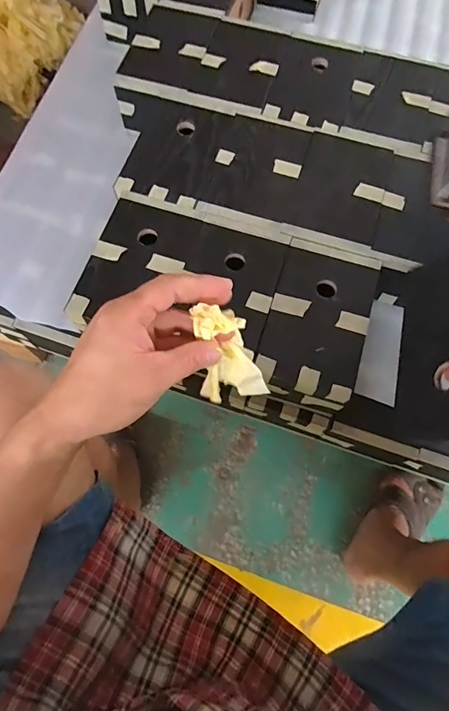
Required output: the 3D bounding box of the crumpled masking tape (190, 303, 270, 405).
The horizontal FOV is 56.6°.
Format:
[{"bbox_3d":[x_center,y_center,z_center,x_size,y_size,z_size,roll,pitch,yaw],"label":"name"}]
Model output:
[{"bbox_3d":[-0.002,-0.001,0.352,0.052,0.103,0.037,-27,47,-7],"label":"crumpled masking tape"}]

